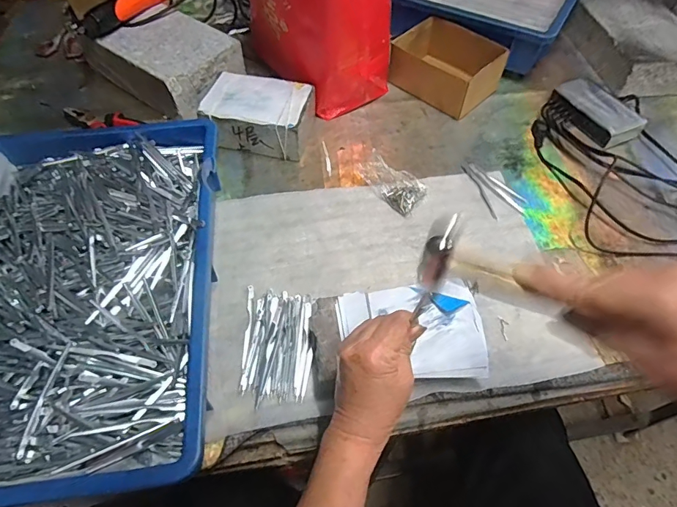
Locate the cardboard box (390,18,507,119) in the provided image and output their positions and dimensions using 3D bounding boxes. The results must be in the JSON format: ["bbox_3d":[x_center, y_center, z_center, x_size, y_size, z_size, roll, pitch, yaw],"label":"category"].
[{"bbox_3d":[0.176,-0.310,0.711,0.162,0.078,0.117,37,63,22],"label":"cardboard box"}]

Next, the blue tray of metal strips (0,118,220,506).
[{"bbox_3d":[-0.278,0.026,0.459,0.288,0.065,0.430,-6,56,-4],"label":"blue tray of metal strips"}]

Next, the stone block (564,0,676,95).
[{"bbox_3d":[0.533,-0.380,0.771,0.147,0.060,0.246,-10,56,-7],"label":"stone block"}]

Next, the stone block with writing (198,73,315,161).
[{"bbox_3d":[-0.118,-0.207,0.643,0.147,0.066,0.105,8,56,5],"label":"stone block with writing"}]

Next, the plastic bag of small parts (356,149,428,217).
[{"bbox_3d":[0.076,-0.104,0.586,0.057,0.040,0.095,-39,64,-24],"label":"plastic bag of small parts"}]

